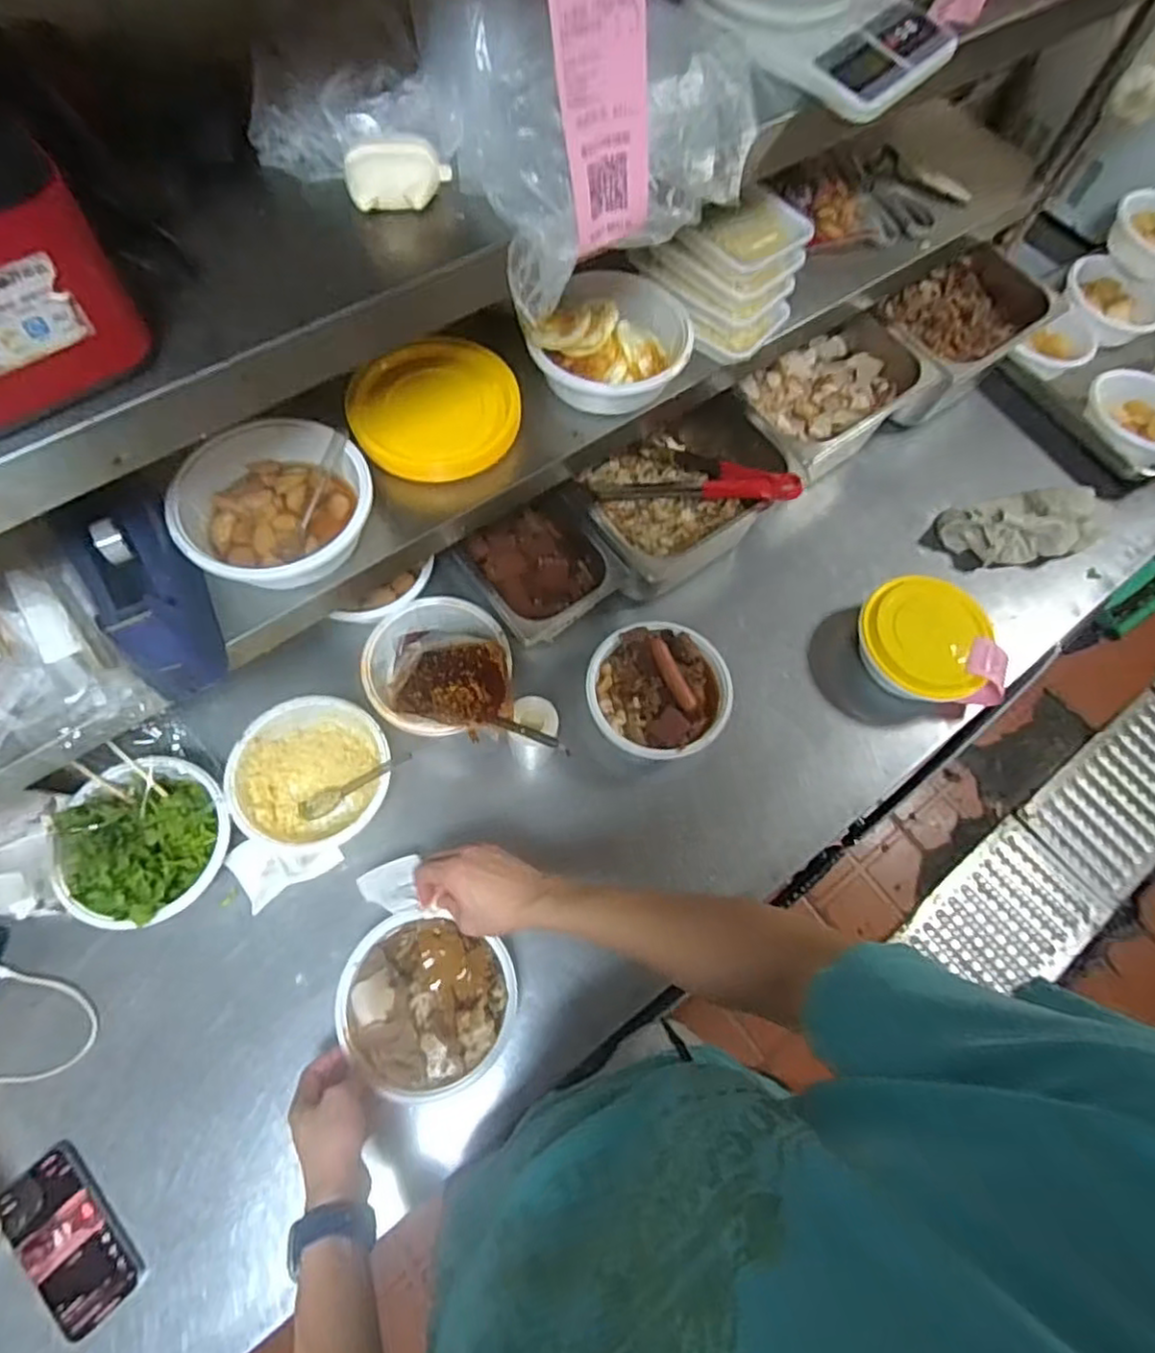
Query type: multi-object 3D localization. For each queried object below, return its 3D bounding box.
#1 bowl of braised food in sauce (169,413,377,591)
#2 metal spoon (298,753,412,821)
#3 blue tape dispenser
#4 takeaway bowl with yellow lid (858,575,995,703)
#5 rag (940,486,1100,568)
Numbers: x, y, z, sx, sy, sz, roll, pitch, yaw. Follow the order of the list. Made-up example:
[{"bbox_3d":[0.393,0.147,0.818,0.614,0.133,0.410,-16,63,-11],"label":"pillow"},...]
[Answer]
[{"bbox_3d":[-0.280,-0.158,0.625,0.155,0.060,0.161,1,68,-2],"label":"bowl of braised food in sauce"},{"bbox_3d":[-0.248,0.121,0.771,0.146,0.018,0.031,-28,70,8],"label":"metal spoon"},{"bbox_3d":[-0.348,-0.067,0.565,0.076,0.096,0.146,-32,72,-14],"label":"blue tape dispenser"},{"bbox_3d":[0.436,-0.045,0.876,0.157,0.074,0.146,1,68,-2],"label":"takeaway bowl with yellow lid"},{"bbox_3d":[0.651,-0.222,0.991,0.259,0.033,0.112,-9,68,-6],"label":"rag"}]

